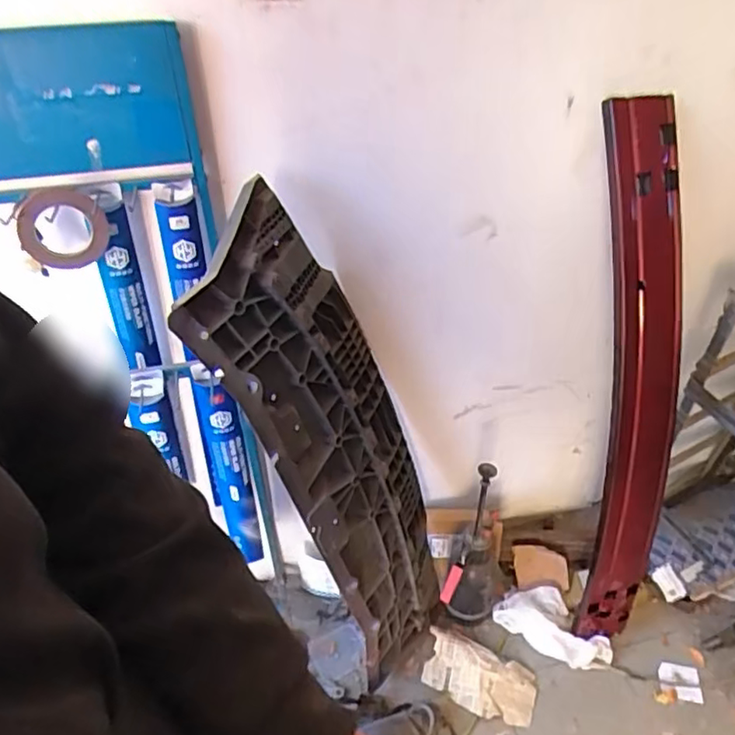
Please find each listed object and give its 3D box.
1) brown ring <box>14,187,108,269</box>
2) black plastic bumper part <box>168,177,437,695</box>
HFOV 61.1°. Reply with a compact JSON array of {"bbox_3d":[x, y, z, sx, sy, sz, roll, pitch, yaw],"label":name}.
[{"bbox_3d":[-0.454,-0.206,0.931,0.120,0.116,0.031,7,18,-23],"label":"brown ring"},{"bbox_3d":[-0.035,0.200,1.228,0.053,1.117,0.374,6,40,34],"label":"black plastic bumper part"}]

